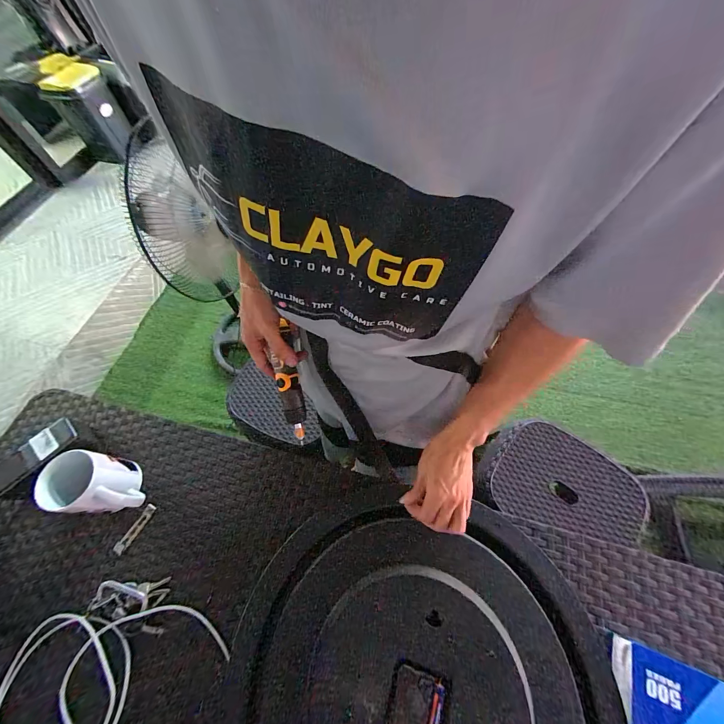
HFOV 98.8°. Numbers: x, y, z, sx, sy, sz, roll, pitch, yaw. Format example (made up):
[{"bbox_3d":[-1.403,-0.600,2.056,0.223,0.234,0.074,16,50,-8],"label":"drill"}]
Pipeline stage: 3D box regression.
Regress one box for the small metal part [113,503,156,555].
[{"bbox_3d":[-0.354,0.260,0.484,0.017,0.006,0.074,25,67,16],"label":"small metal part"}]

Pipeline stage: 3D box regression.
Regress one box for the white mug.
[{"bbox_3d":[-0.396,0.186,0.471,0.110,0.105,0.082,4,63,6],"label":"white mug"}]

